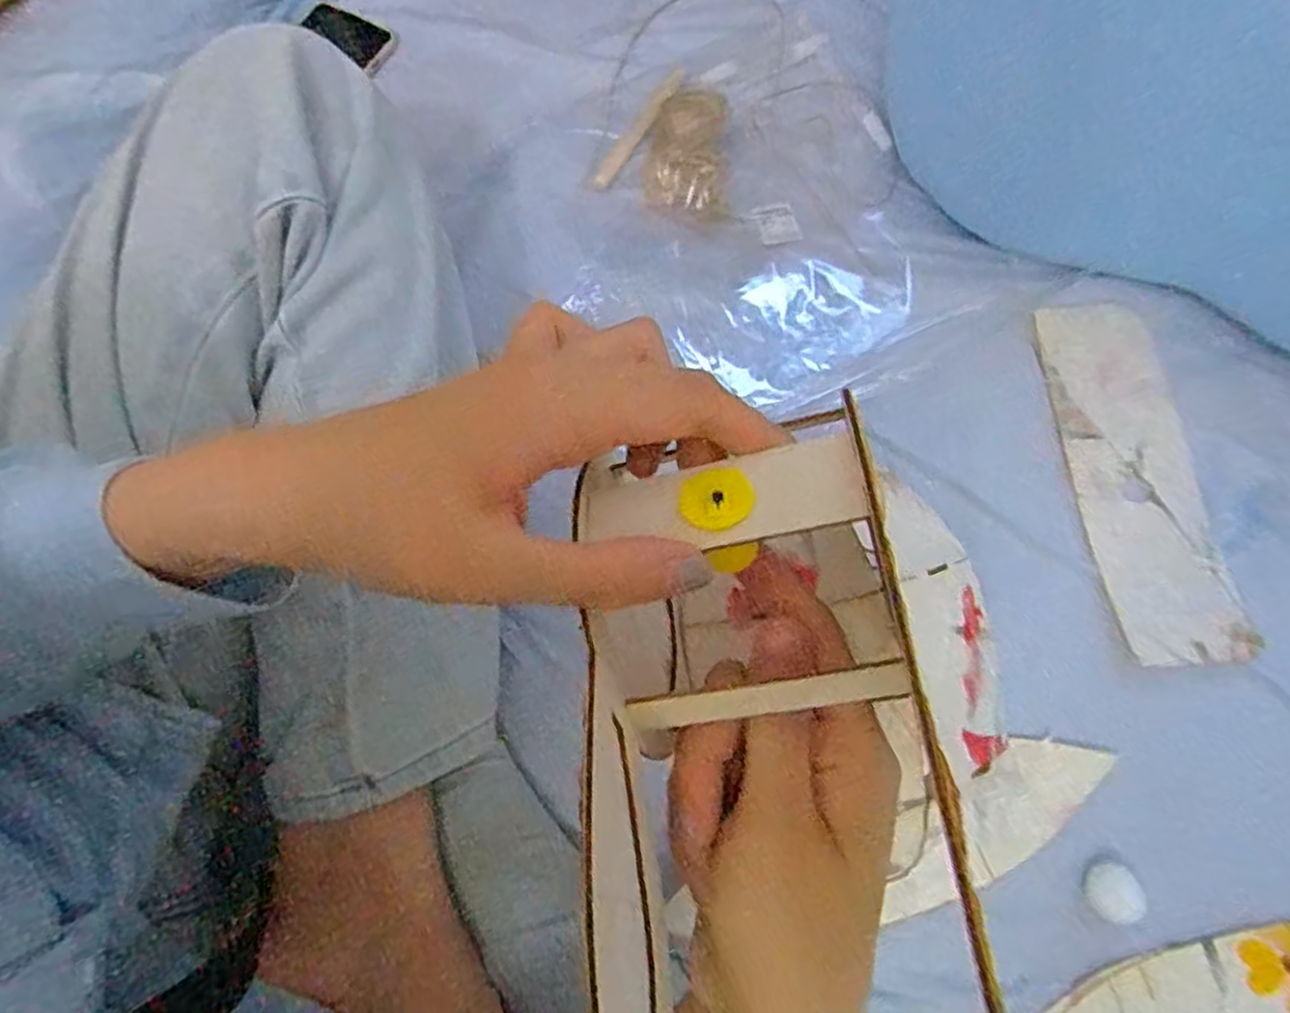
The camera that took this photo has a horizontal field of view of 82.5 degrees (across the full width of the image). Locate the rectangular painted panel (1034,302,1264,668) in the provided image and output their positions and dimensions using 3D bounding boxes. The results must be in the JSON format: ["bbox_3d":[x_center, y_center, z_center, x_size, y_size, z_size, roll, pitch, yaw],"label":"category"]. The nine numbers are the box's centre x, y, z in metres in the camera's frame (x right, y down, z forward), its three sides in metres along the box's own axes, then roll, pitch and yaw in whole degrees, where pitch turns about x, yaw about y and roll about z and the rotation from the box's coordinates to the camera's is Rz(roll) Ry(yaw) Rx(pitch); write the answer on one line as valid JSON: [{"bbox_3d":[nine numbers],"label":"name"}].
[{"bbox_3d":[0.327,-0.023,0.485,0.077,0.017,0.246,-3,73,1],"label":"rectangular painted panel"}]

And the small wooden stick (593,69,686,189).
[{"bbox_3d":[-0.003,-0.295,0.570,0.016,0.006,0.122,32,77,10],"label":"small wooden stick"}]

